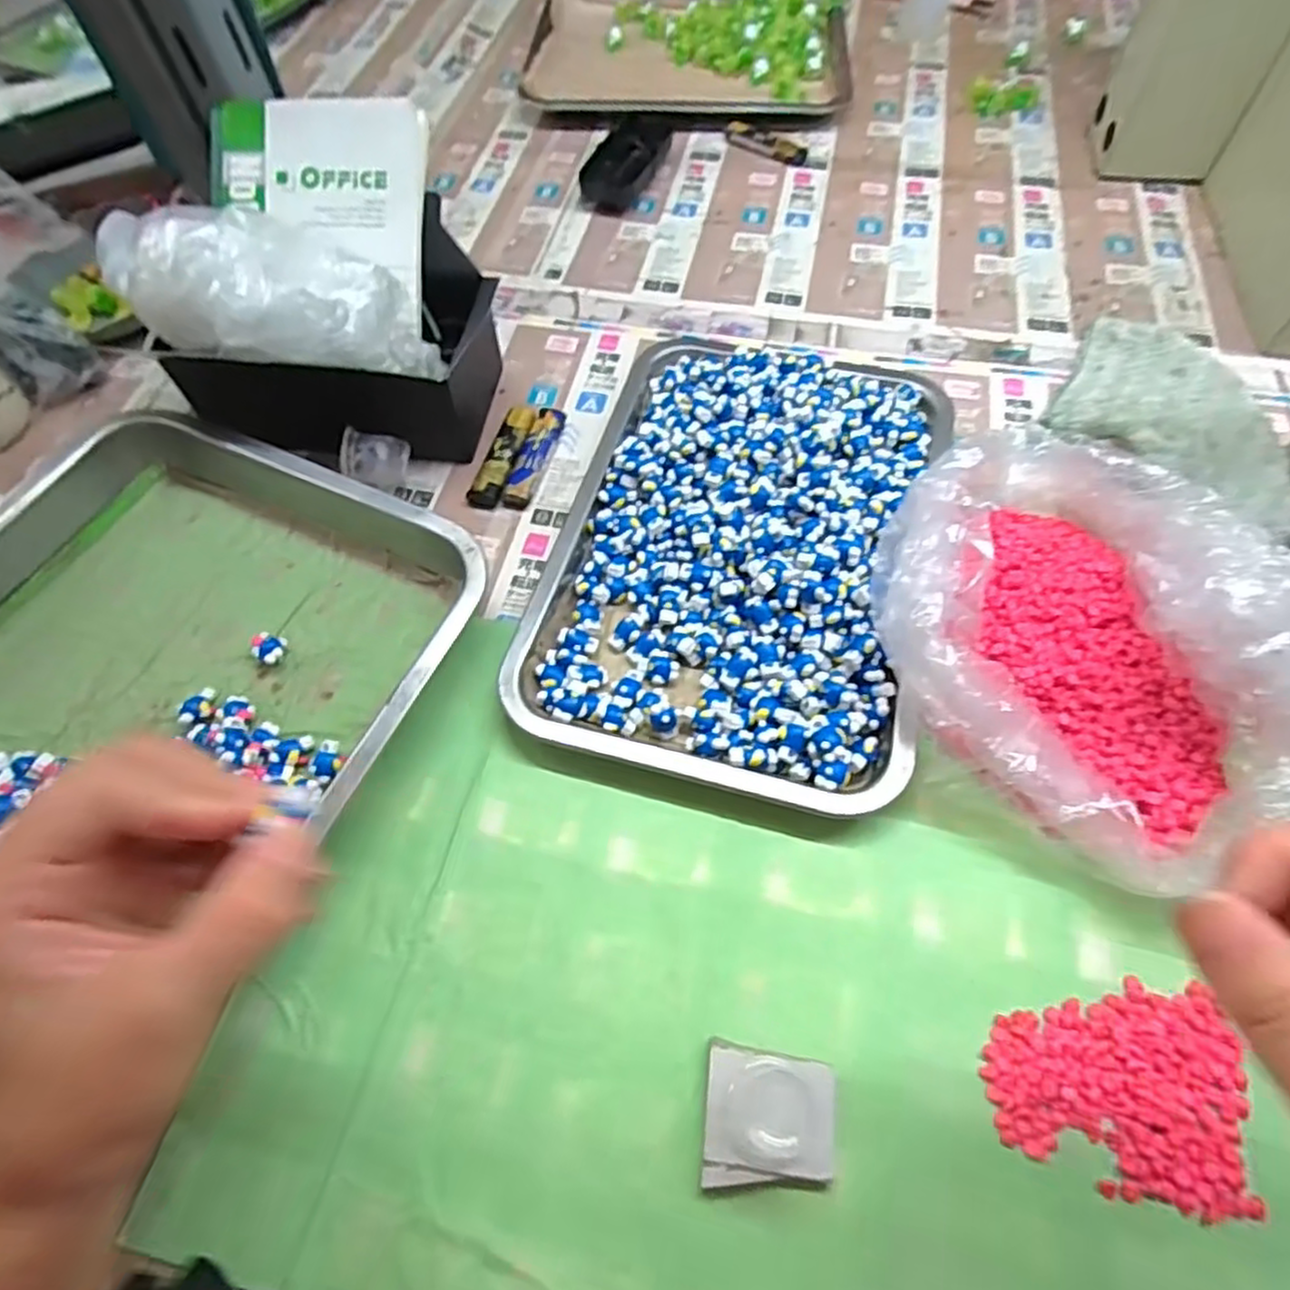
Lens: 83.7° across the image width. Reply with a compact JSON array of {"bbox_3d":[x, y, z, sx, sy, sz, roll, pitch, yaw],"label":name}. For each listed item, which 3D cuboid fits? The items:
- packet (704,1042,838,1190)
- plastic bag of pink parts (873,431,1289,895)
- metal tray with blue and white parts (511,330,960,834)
[{"bbox_3d":[0.049,0.188,0.285,0.049,0.013,0.044,5,61,6],"label":"packet"},{"bbox_3d":[0.209,-0.013,0.347,0.168,0.085,0.235,1,60,4],"label":"plastic bag of pink parts"},{"bbox_3d":[0.059,-0.067,0.417,0.204,0.042,0.299,13,62,10],"label":"metal tray with blue and white parts"}]

